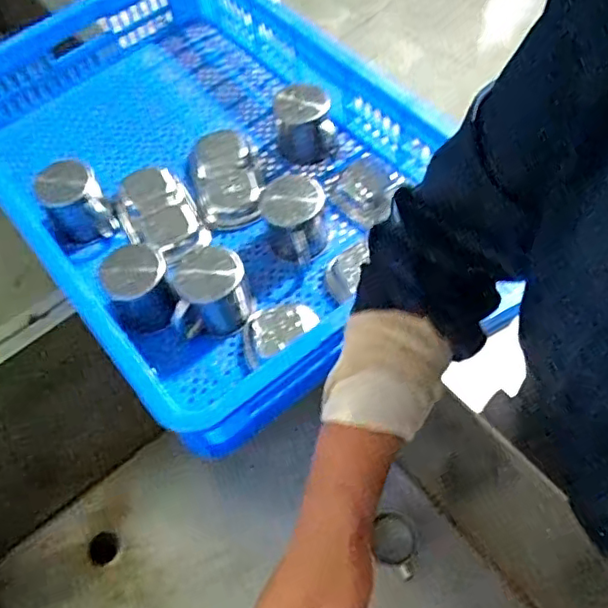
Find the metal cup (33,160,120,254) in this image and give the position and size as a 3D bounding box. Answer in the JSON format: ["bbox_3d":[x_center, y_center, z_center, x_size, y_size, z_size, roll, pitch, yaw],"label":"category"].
[{"bbox_3d":[-0.265,-0.117,0.696,0.069,0.083,0.074,-2,59,3],"label":"metal cup"}]

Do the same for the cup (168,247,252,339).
[{"bbox_3d":[-0.096,-0.015,0.621,0.071,0.078,0.067,-2,59,3],"label":"cup"}]

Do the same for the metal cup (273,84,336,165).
[{"bbox_3d":[0.001,-0.218,0.726,0.068,0.060,0.079,-5,59,1],"label":"metal cup"}]

